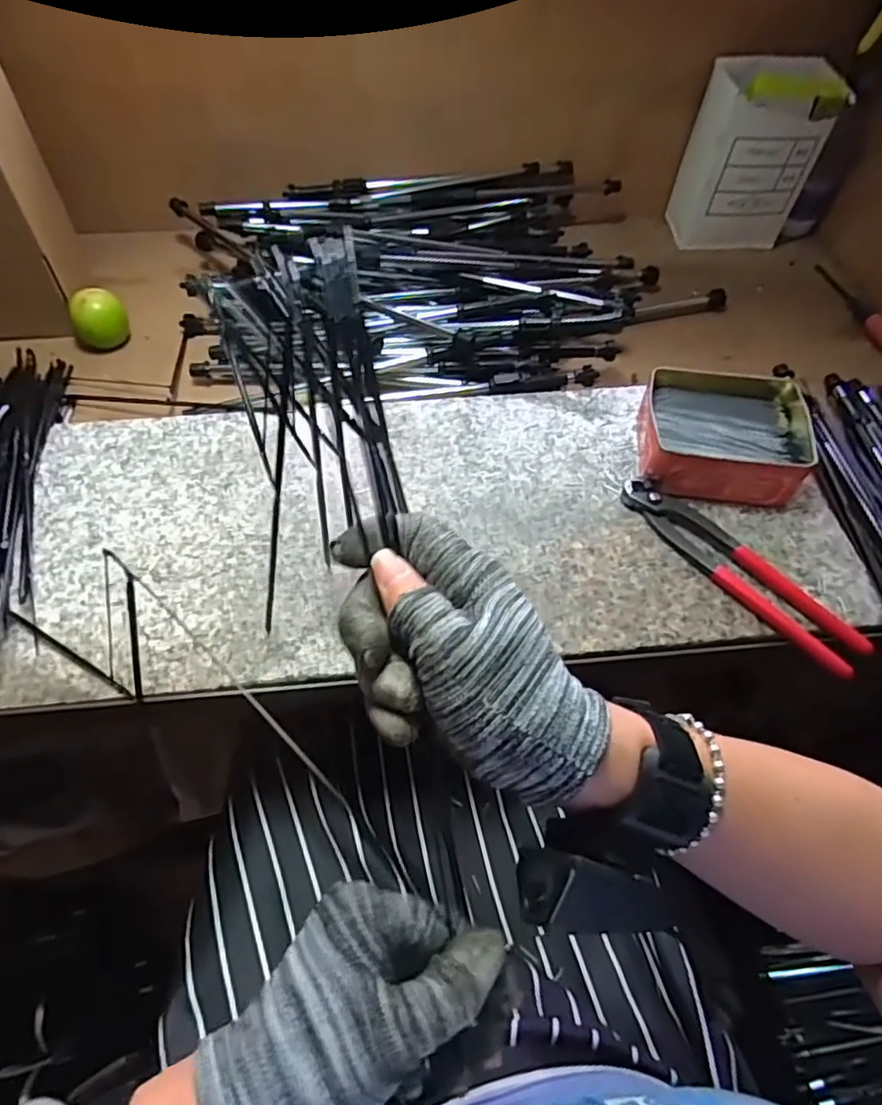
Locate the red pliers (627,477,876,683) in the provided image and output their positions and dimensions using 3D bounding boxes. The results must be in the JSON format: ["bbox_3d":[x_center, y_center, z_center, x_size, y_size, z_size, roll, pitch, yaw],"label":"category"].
[{"bbox_3d":[0.216,0.007,0.451,0.045,0.015,0.193,-35,63,-23],"label":"red pliers"}]

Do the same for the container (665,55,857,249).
[{"bbox_3d":[0.338,-0.429,0.678,0.120,0.172,0.078,4,55,1],"label":"container"}]

